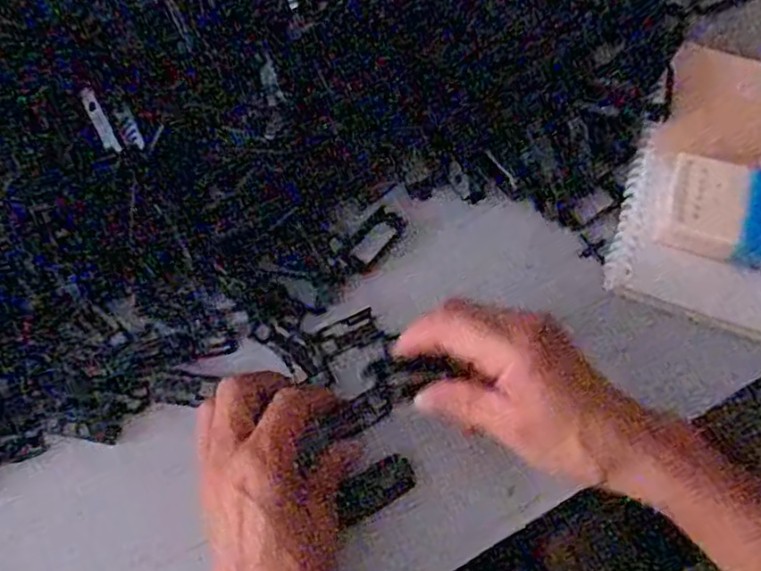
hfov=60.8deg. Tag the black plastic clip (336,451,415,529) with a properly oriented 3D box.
[{"bbox_3d":[-0.002,0.112,0.361,0.045,0.010,0.022,-27,70,-11],"label":"black plastic clip"}]

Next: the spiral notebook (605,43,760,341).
[{"bbox_3d":[0.246,-0.066,0.425,0.149,0.021,0.205,22,69,9],"label":"spiral notebook"}]

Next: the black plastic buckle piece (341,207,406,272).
[{"bbox_3d":[-0.004,-0.030,0.424,0.020,0.008,0.046,35,72,14],"label":"black plastic buckle piece"}]

